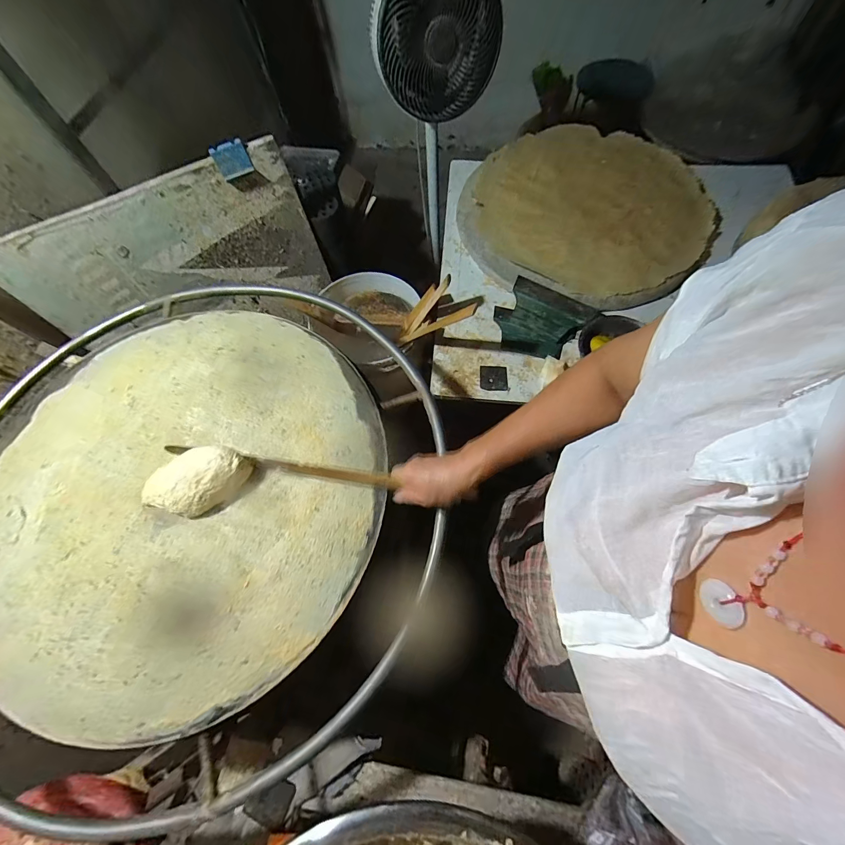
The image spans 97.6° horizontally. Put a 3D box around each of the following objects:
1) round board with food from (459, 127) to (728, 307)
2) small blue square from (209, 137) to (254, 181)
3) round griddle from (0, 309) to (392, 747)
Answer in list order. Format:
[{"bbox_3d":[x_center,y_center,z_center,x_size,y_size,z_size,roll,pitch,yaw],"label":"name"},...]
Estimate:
[{"bbox_3d":[0.429,-0.567,0.968,0.612,0.064,0.568,-1,66,3],"label":"round board with food"},{"bbox_3d":[-0.390,-0.539,0.758,0.065,0.060,0.010,-21,66,-6],"label":"small blue square"},{"bbox_3d":[-0.359,0.096,0.564,0.583,0.024,0.611,-1,66,3],"label":"round griddle"}]

